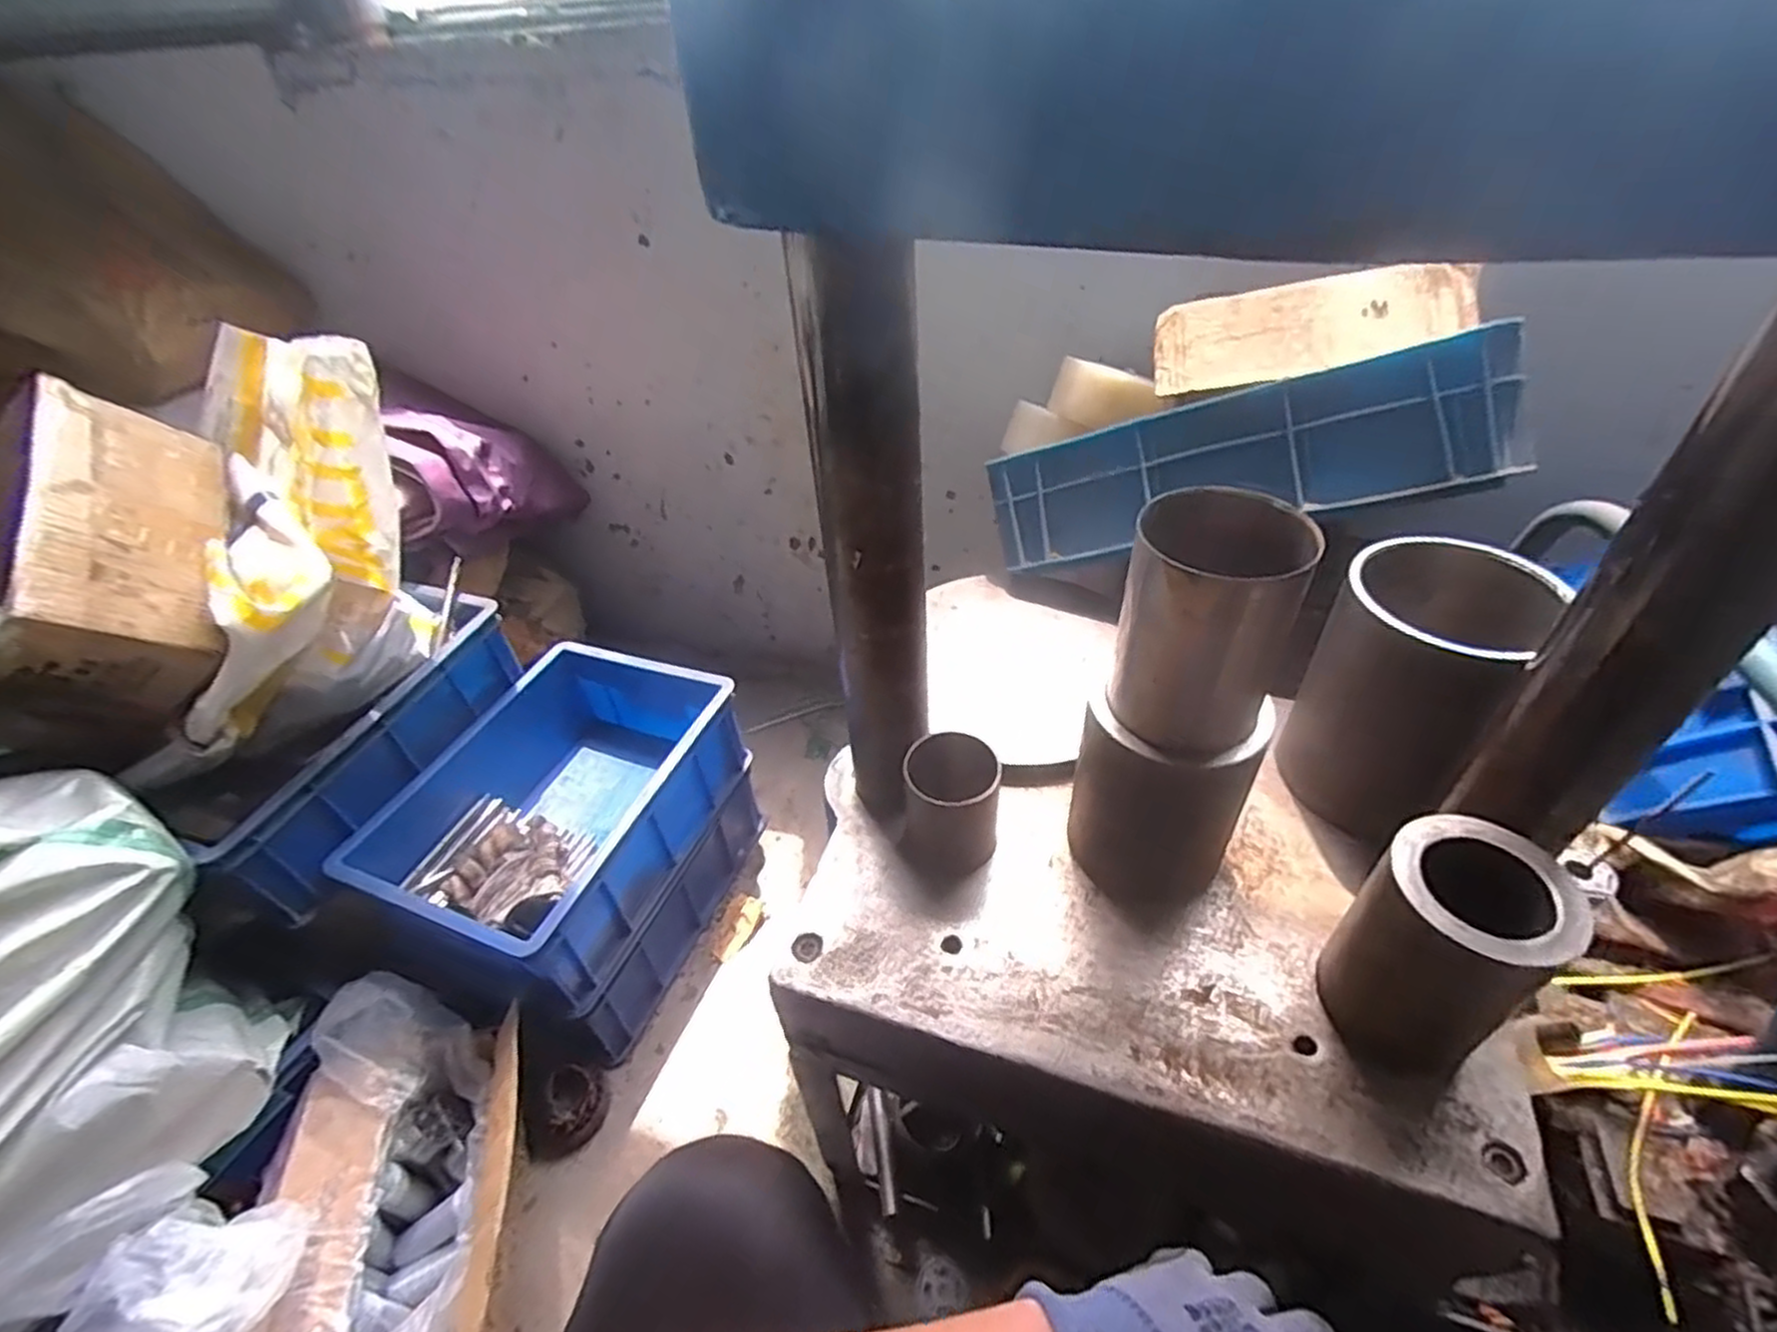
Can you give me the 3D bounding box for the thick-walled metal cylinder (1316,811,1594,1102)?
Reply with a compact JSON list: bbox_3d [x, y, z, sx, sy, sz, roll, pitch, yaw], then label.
[{"bbox_3d":[0.314,0.164,0.437,0.086,0.139,0.094,-28,47,-25],"label":"thick-walled metal cylinder"}]

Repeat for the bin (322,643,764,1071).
[{"bbox_3d":[-0.392,0.214,0.993,0.298,0.268,0.429,13,45,18],"label":"bin"}]

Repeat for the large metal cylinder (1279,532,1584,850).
[{"bbox_3d":[0.362,0.012,0.544,0.105,0.189,0.134,23,48,27],"label":"large metal cylinder"}]

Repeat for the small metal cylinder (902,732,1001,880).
[{"bbox_3d":[0.048,0.104,0.571,0.070,0.084,0.067,-2,42,2],"label":"small metal cylinder"}]

